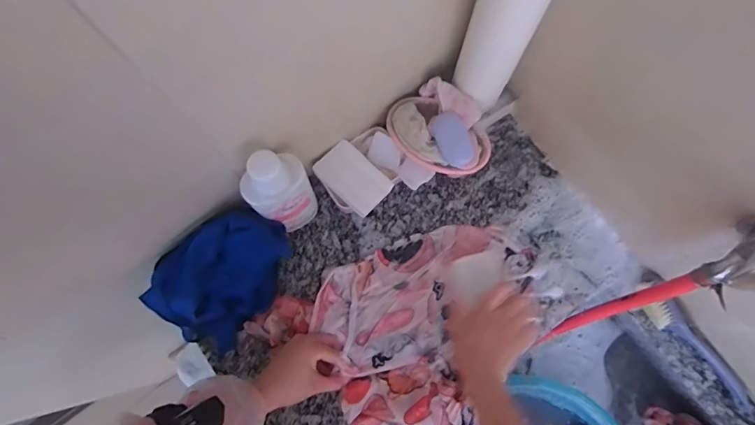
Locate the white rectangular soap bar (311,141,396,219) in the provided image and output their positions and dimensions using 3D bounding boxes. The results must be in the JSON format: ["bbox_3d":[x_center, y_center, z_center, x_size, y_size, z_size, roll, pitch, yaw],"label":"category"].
[{"bbox_3d":[-0.035,-0.050,0.664,0.066,0.028,0.102,-44,81,-9],"label":"white rectangular soap bar"}]

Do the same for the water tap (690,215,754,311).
[{"bbox_3d":[0.364,0.043,0.443,0.033,0.088,0.084,35,79,7],"label":"water tap"}]

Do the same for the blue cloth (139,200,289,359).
[{"bbox_3d":[-0.213,0.083,0.621,0.129,0.119,0.186,36,79,7],"label":"blue cloth"}]

